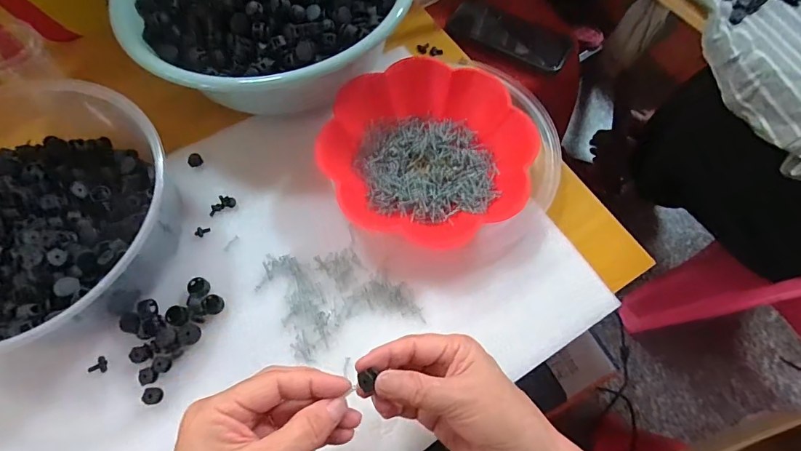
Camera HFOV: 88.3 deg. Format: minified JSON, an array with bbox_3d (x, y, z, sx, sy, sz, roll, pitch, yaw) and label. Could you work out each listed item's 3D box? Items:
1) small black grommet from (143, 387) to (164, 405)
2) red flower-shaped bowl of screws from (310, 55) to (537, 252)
[{"bbox_3d":[-0.215,0.148,0.359,0.014,0.008,0.014,-7,67,-5],"label":"small black grommet"},{"bbox_3d":[0.027,-0.076,0.422,0.200,0.041,0.199,1,67,-1],"label":"red flower-shaped bowl of screws"}]

